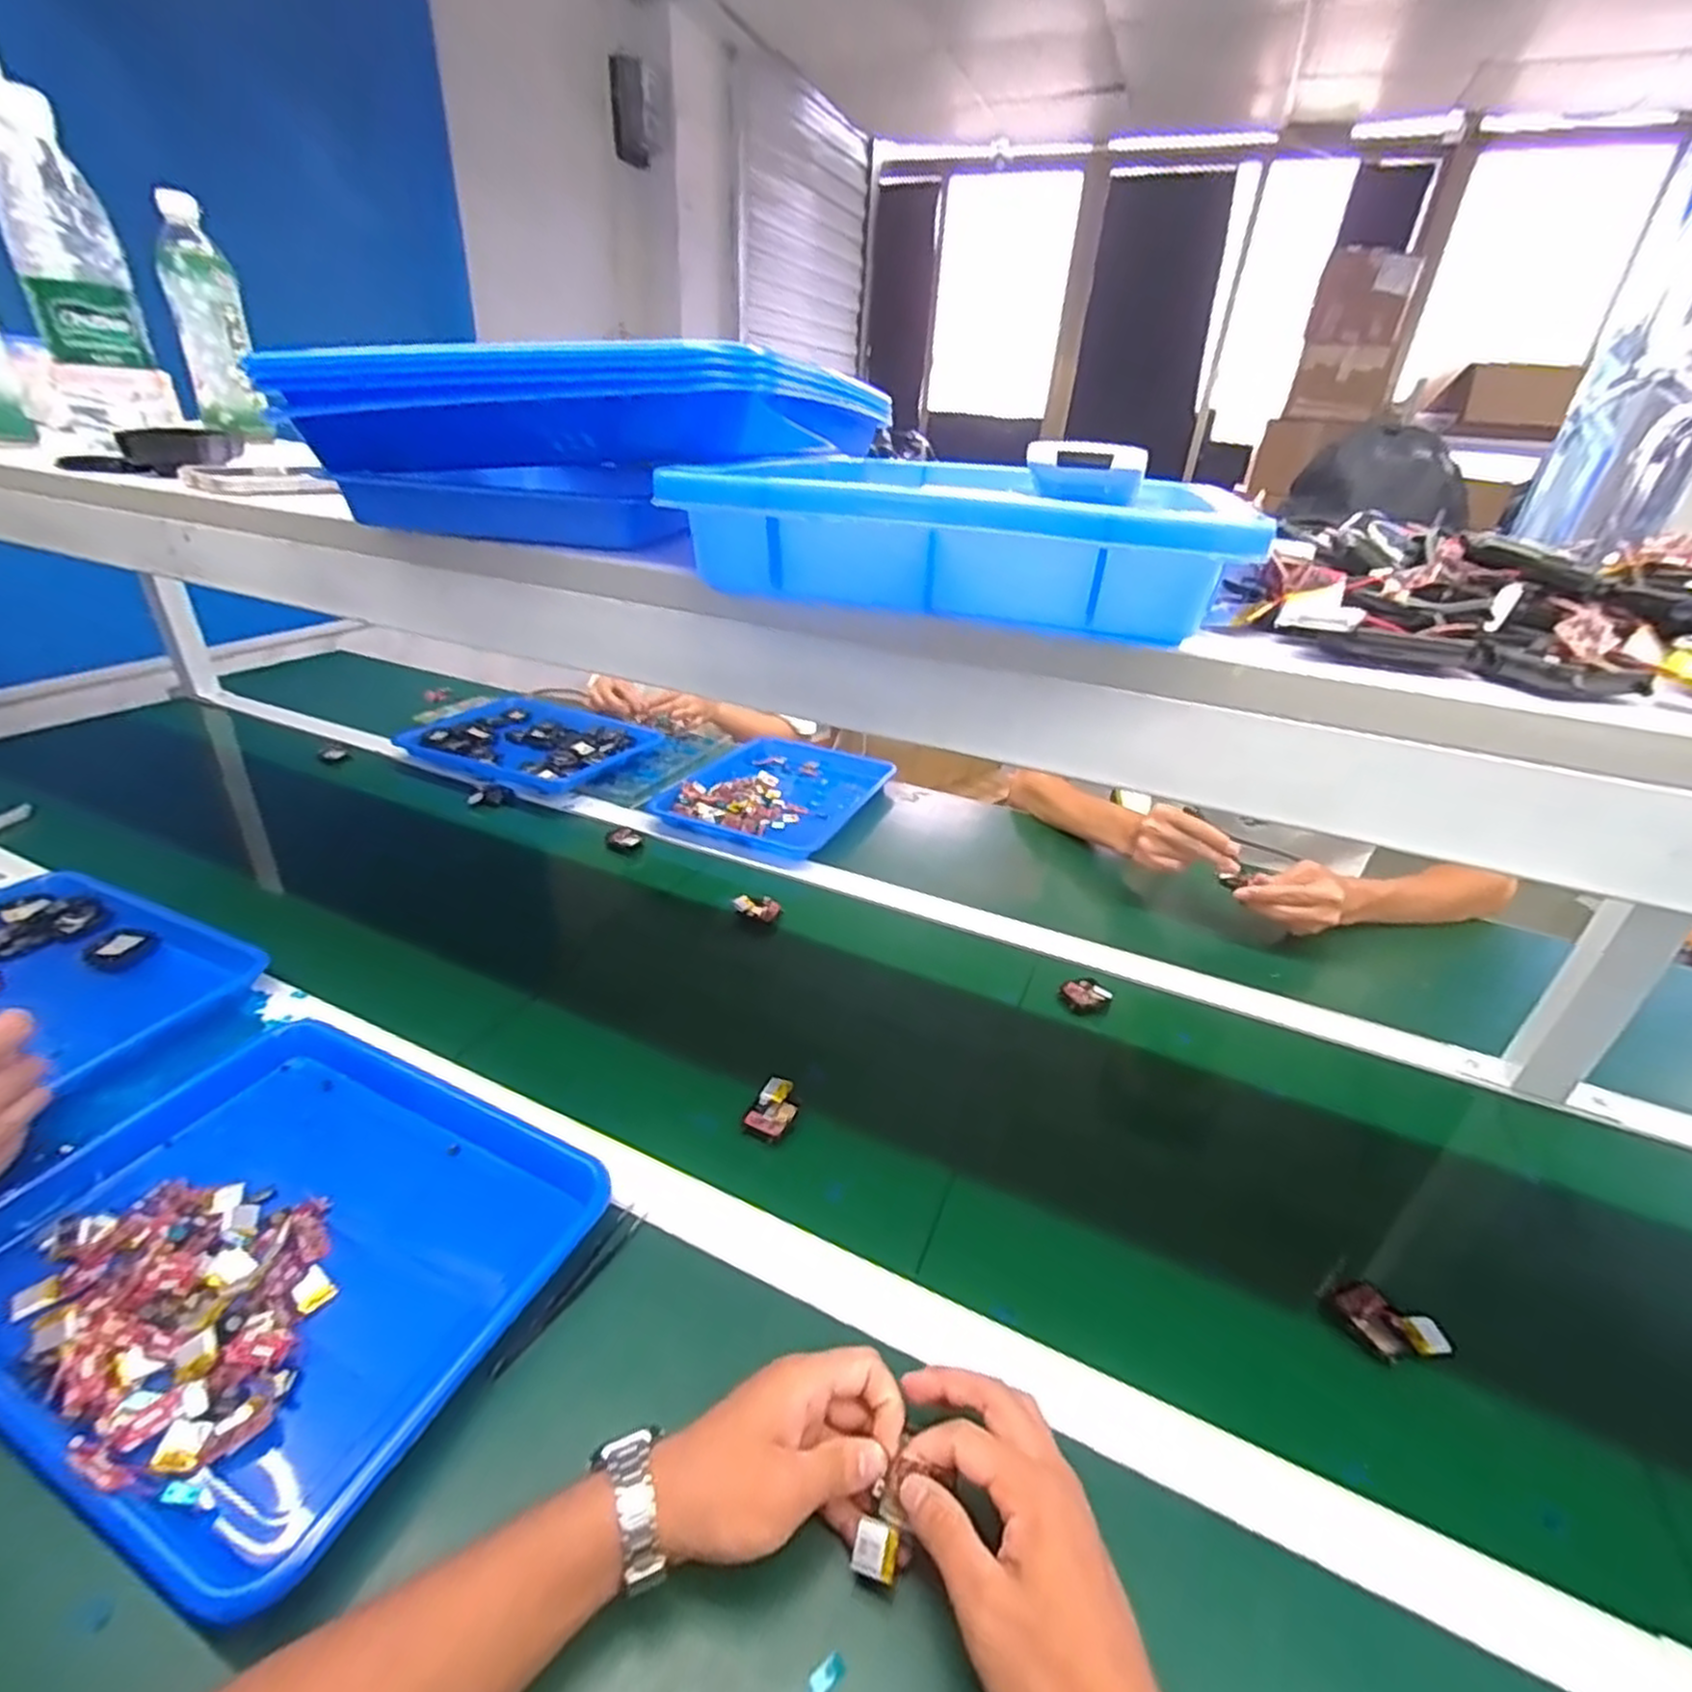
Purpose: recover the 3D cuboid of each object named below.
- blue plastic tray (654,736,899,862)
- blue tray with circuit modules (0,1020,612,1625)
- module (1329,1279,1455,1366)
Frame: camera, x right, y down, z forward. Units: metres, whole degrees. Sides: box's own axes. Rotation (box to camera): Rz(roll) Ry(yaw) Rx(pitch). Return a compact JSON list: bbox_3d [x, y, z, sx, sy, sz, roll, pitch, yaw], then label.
[{"bbox_3d":[-0.094,-0.086,1.115,0.259,0.027,0.347,15,32,20],"label":"blue plastic tray"},{"bbox_3d":[-0.354,0.252,0.479,0.337,0.048,0.253,15,32,20],"label":"blue tray with circuit modules"},{"bbox_3d":[0.345,0.306,0.482,0.042,0.012,0.058,-21,37,-36],"label":"module"}]

